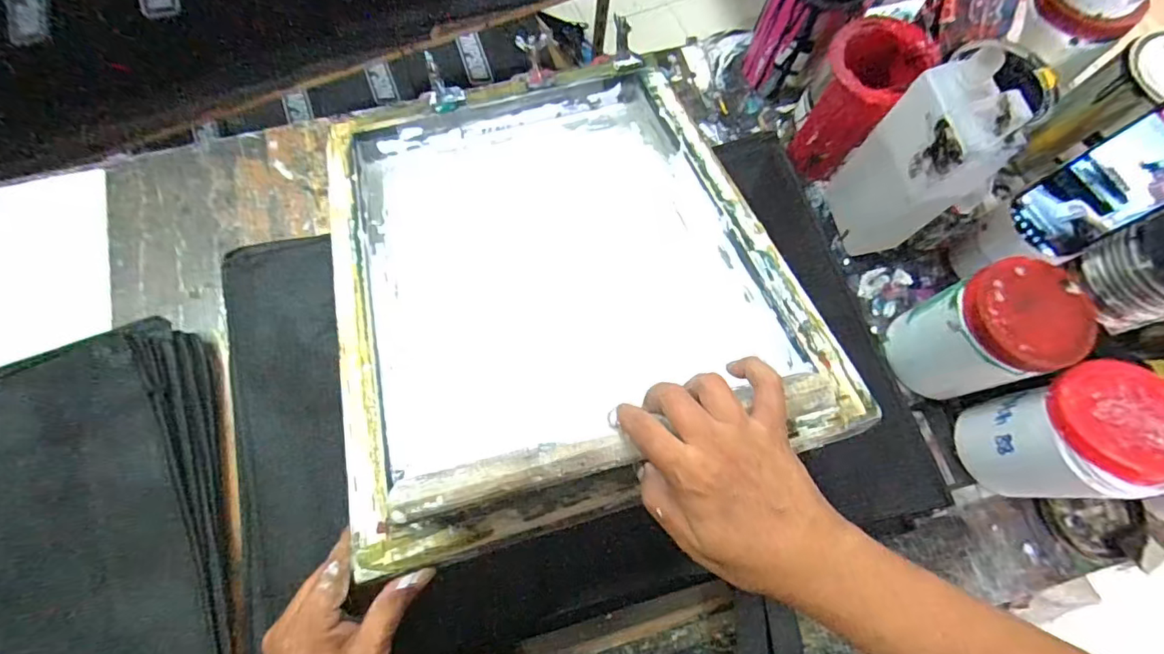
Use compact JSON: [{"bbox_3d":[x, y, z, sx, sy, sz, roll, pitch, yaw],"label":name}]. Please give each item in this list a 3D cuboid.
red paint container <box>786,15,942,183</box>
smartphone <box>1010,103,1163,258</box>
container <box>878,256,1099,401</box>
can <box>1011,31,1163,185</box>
[{"bbox_3d":[0.303,-0.256,0.593,0.115,0.150,0.092,-43,78,-14],"label":"red paint container"},{"bbox_3d":[0.483,-0.129,0.472,0.012,0.151,0.077,-21,74,-21],"label":"smartphone"},{"bbox_3d":[0.382,0.010,0.504,0.098,0.146,0.103,-18,73,-7],"label":"container"},{"bbox_3d":[0.597,-0.233,0.583,0.097,0.155,0.096,9,72,2],"label":"can"}]

